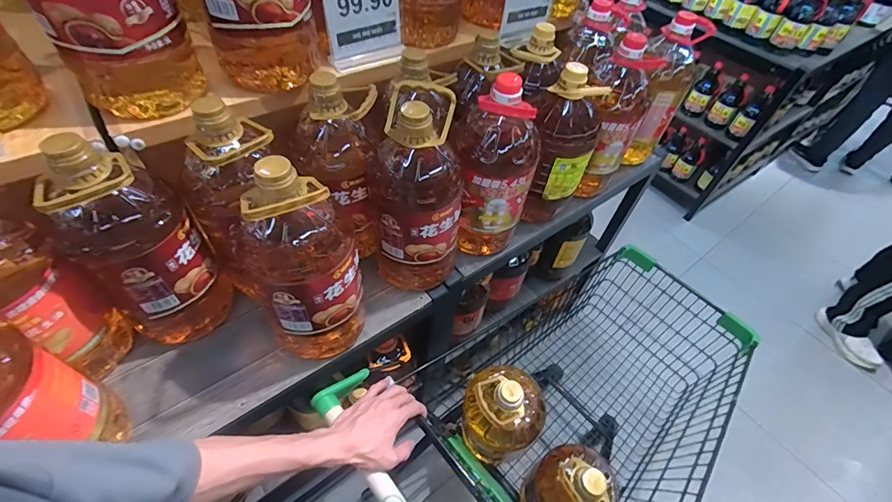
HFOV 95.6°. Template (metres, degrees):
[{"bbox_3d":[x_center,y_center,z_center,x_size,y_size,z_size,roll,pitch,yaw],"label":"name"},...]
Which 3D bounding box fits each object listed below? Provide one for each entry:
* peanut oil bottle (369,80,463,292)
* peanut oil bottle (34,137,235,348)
[{"bbox_3d":[-0.054,-0.083,0.686,0.150,0.339,0.138,-1,50,-4],"label":"peanut oil bottle"},{"bbox_3d":[-0.440,-0.006,0.584,0.139,0.332,0.145,38,58,26],"label":"peanut oil bottle"}]

